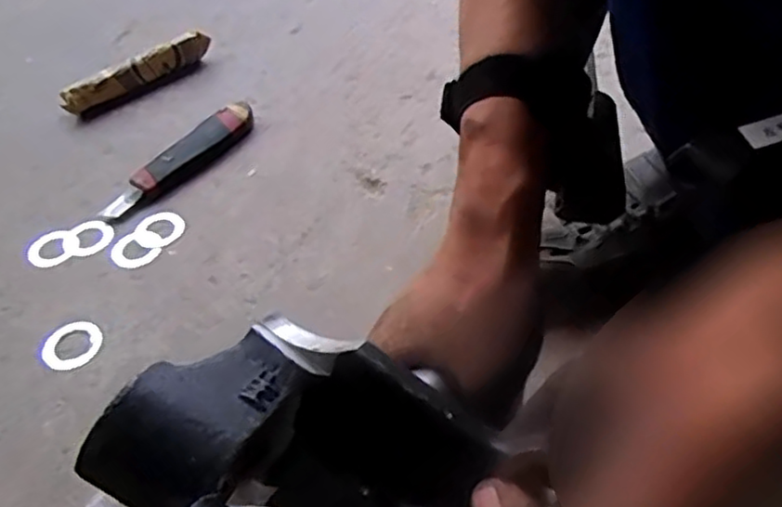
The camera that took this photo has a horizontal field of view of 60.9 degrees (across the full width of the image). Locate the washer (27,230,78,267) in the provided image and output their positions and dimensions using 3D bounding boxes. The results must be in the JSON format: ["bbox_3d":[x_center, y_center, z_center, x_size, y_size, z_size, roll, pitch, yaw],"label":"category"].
[{"bbox_3d":[-0.278,-0.005,0.546,0.037,0.006,0.037,-2,48,2],"label":"washer"}]

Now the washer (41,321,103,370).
[{"bbox_3d":[-0.228,0.065,0.476,0.035,0.007,0.041,20,52,20],"label":"washer"}]

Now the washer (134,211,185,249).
[{"bbox_3d":[-0.193,-0.021,0.554,0.038,0.004,0.039,-2,48,2],"label":"washer"}]

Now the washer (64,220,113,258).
[{"bbox_3d":[-0.251,-0.013,0.551,0.037,0.004,0.037,-2,48,2],"label":"washer"}]

